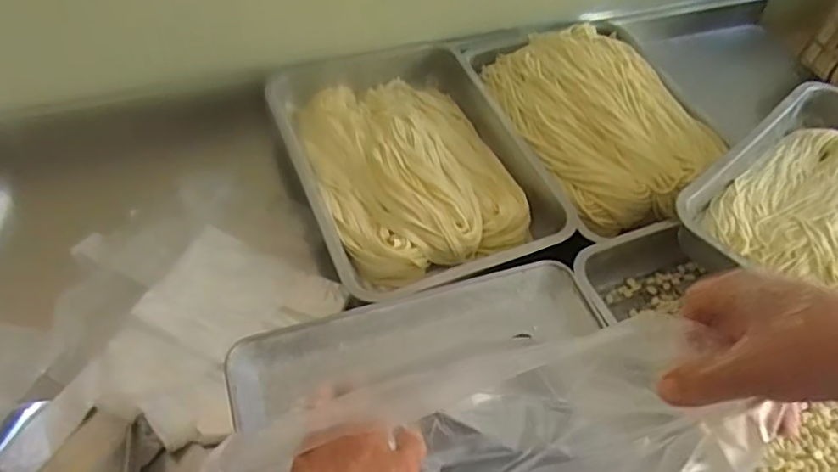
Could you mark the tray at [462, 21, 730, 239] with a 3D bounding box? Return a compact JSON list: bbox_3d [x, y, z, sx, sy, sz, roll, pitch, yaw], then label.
[{"bbox_3d":[0.247,-0.175,0.850,0.262,0.074,0.366,-10,54,-14],"label":"tray"}]

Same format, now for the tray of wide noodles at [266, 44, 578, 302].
[{"bbox_3d":[-0.014,-0.094,0.799,0.290,0.071,0.399,-16,56,-18],"label":"tray of wide noodles"}]

